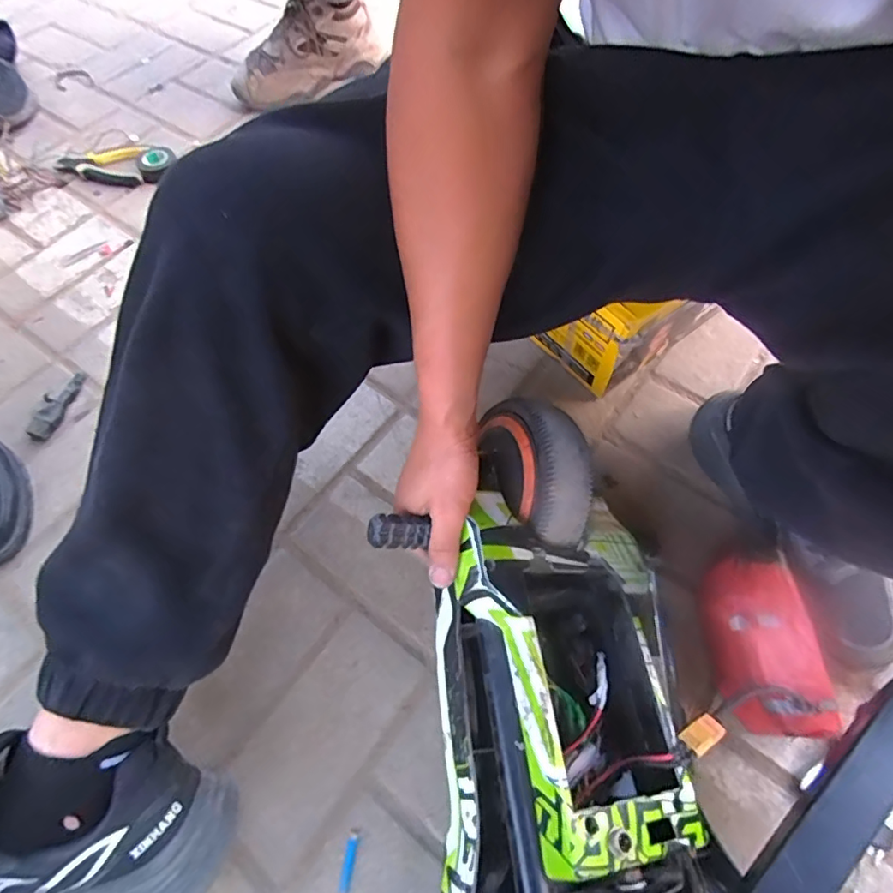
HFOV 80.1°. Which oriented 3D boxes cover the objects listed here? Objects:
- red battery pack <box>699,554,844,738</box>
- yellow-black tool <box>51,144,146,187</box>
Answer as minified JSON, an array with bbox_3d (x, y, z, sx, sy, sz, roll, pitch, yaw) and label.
[{"bbox_3d":[0.248,0.162,0.433,0.058,0.083,0.128,-6,60,-2],"label":"red battery pack"},{"bbox_3d":[-0.542,-0.443,0.832,0.123,0.019,0.105,-9,62,-3],"label":"yellow-black tool"}]

